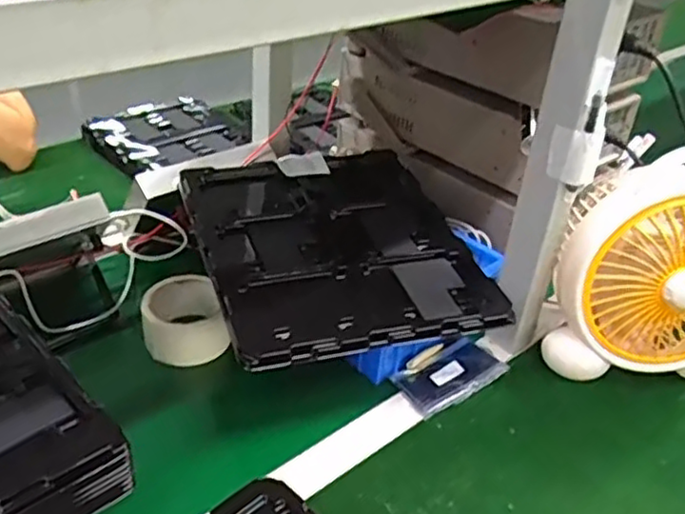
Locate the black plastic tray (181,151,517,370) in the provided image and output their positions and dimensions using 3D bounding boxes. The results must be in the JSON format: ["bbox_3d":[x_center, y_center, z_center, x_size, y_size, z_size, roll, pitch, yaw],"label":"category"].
[{"bbox_3d":[-0.007,-0.019,0.748,0.279,0.035,0.317,-8,35,-19],"label":"black plastic tray"}]

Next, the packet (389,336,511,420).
[{"bbox_3d":[0.112,0.119,0.727,0.117,0.022,0.073,-18,39,-32],"label":"packet"}]

